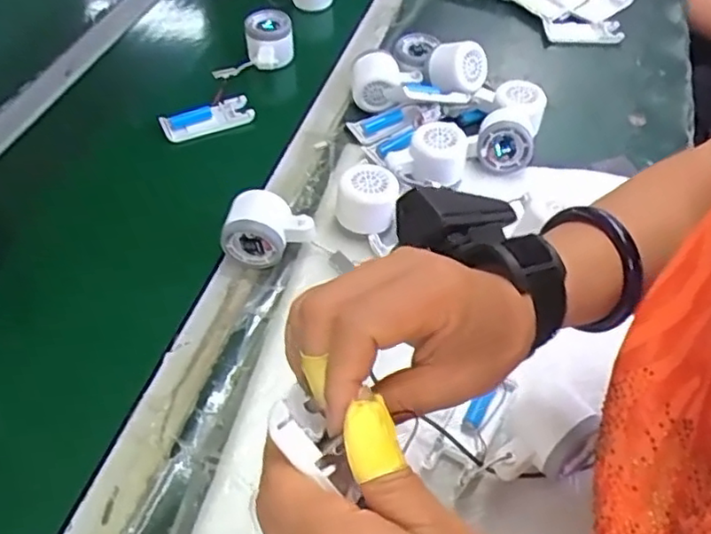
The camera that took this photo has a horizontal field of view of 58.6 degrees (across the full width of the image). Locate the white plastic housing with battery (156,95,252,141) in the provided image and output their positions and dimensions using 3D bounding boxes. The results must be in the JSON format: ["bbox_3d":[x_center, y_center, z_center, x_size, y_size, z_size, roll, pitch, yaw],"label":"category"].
[{"bbox_3d":[-0.177,-0.178,0.758,0.105,0.023,0.027,-18,54,-15],"label":"white plastic housing with battery"}]

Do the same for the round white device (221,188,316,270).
[{"bbox_3d":[-0.083,-0.036,0.605,0.086,0.057,0.049,-1,51,-1],"label":"round white device"}]

